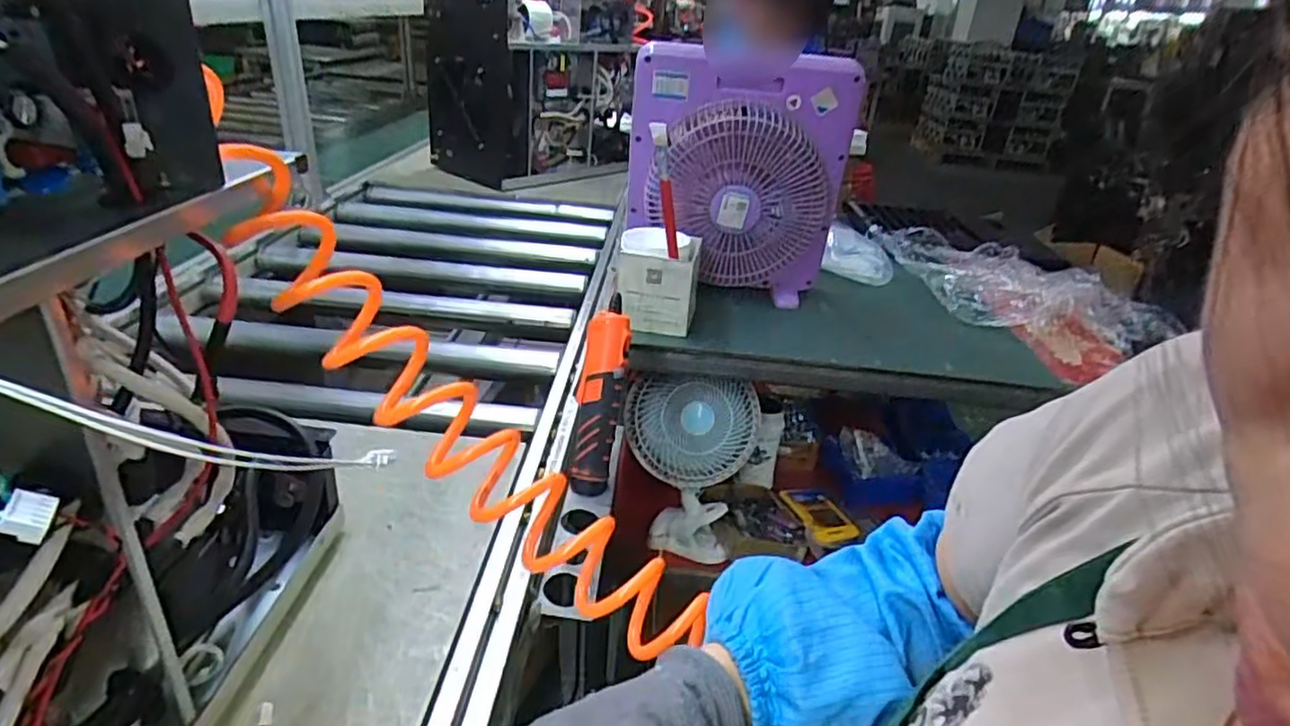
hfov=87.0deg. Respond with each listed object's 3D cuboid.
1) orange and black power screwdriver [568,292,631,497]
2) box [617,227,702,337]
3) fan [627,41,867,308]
[{"bbox_3d":[-0.048,0.031,0.742,0.049,0.223,0.050,7,-10,4],"label":"orange and black power screwdriver"},{"bbox_3d":[0.019,-0.120,0.964,0.110,0.120,0.102,6,28,2],"label":"box"},{"bbox_3d":[0.133,-0.287,1.015,0.312,0.318,0.137,2,28,-6],"label":"fan"}]

